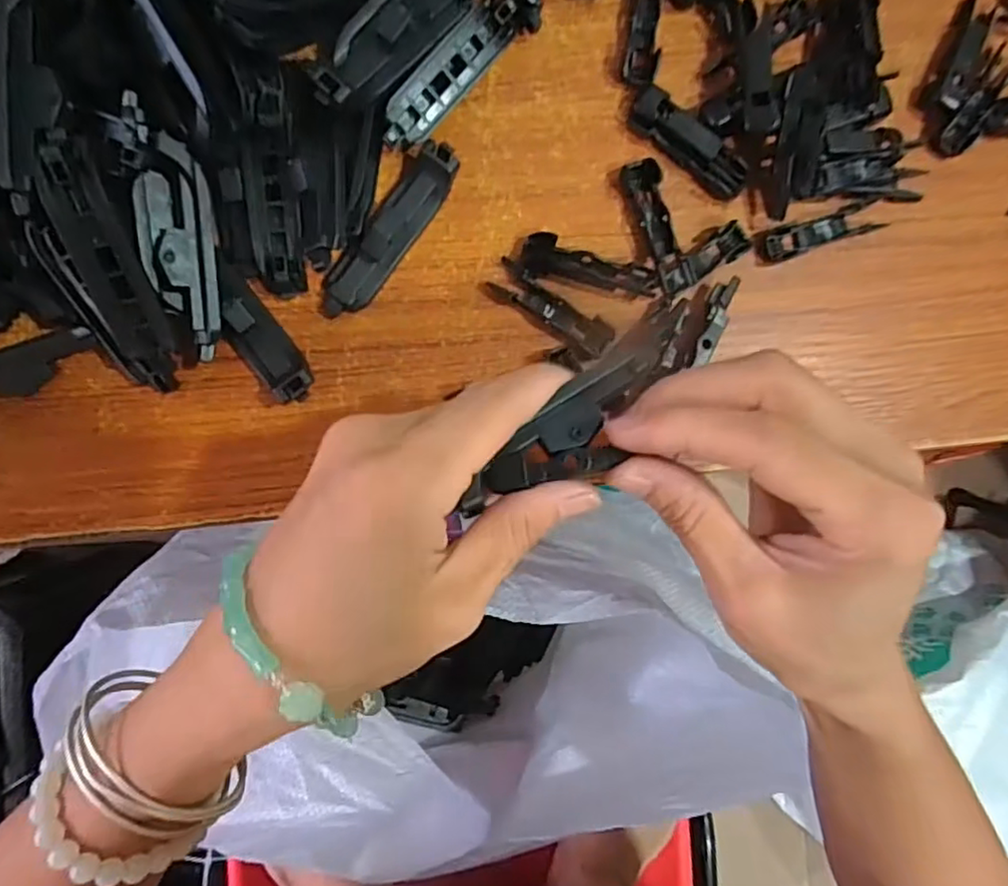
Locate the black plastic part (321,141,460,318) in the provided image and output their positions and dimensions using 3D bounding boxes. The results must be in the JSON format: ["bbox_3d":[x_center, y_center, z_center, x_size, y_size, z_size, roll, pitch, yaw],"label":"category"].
[{"bbox_3d":[-0.045,-0.082,0.243,0.018,0.016,0.075,38,86,-7],"label":"black plastic part"}]

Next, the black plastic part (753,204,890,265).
[{"bbox_3d":[0.136,-0.091,0.269,0.057,0.004,0.013,-19,94,-7],"label":"black plastic part"}]

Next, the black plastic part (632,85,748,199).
[{"bbox_3d":[0.077,-0.125,0.260,0.055,0.011,0.016,36,87,-7],"label":"black plastic part"}]

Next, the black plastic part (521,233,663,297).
[{"bbox_3d":[0.035,-0.073,0.258,0.056,0.007,0.017,9,90,-8],"label":"black plastic part"}]

